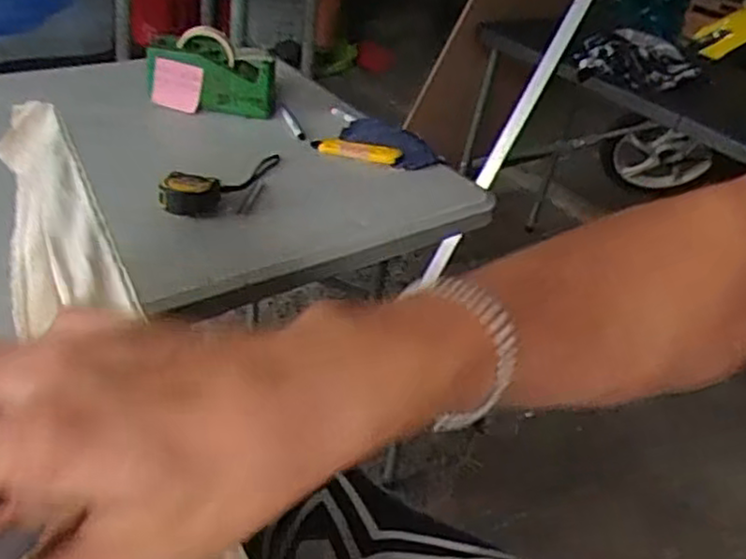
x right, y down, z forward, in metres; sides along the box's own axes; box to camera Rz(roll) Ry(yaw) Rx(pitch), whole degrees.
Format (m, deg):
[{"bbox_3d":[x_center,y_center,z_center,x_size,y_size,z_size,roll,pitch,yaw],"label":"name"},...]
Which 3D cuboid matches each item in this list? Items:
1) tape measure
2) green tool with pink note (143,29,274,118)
[{"bbox_3d":[-0.203,-0.144,0.986,0.069,0.035,0.223,22,35,16],"label":"tape measure"},{"bbox_3d":[-0.265,-0.345,1.195,0.206,0.115,0.069,10,34,-1],"label":"green tool with pink note"}]

